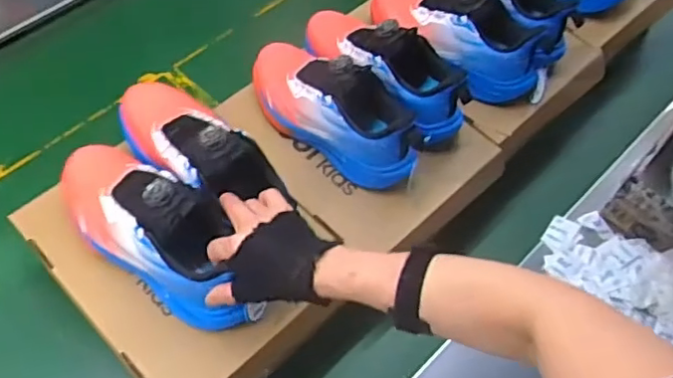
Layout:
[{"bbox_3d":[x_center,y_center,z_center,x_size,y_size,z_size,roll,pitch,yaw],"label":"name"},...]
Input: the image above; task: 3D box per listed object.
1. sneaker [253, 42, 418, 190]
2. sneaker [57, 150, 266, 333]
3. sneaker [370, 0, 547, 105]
[{"bbox_3d":[-0.005,-0.104,0.731,0.251,0.106,0.085,36,64,19],"label":"sneaker"},{"bbox_3d":[-0.191,0.037,0.629,0.269,0.126,0.099,35,63,25],"label":"sneaker"},{"bbox_3d":[0.148,-0.209,0.799,0.258,0.114,0.083,35,63,19],"label":"sneaker"}]

